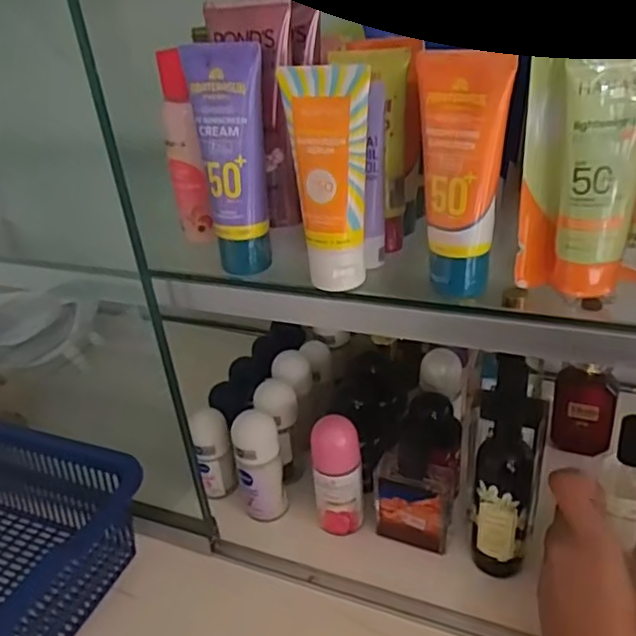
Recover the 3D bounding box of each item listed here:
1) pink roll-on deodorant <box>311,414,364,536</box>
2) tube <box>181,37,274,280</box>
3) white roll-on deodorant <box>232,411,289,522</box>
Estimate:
[{"bbox_3d":[0.017,0.129,0.516,0.038,0.097,0.034,-7,30,-1],"label":"pink roll-on deodorant"},{"bbox_3d":[-0.049,-0.094,0.386,0.041,0.133,0.024,-9,30,-4],"label":"tube"},{"bbox_3d":[-0.048,0.127,0.540,0.037,0.090,0.040,-4,30,3],"label":"white roll-on deodorant"}]

